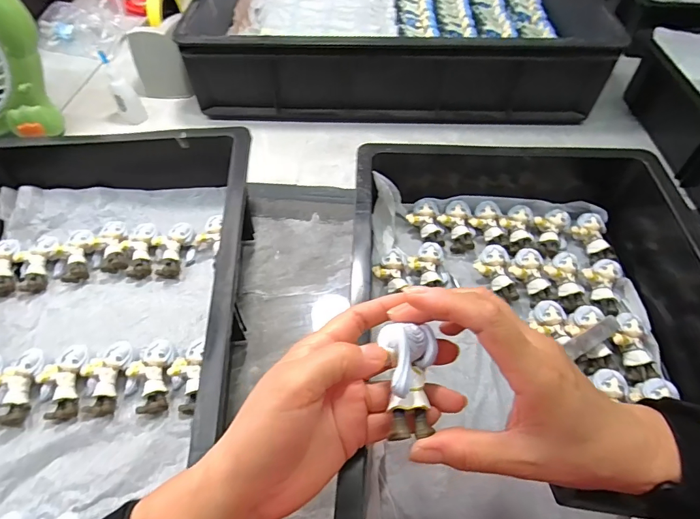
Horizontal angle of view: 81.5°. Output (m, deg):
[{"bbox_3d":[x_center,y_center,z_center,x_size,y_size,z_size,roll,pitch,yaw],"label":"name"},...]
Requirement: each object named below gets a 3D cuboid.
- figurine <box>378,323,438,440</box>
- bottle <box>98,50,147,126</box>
[{"bbox_3d":[0.032,0.063,0.218,0.030,0.028,0.057,0,54,1],"label":"figurine"},{"bbox_3d":[-0.323,-0.238,0.578,0.034,0.101,0.033,-30,59,-19],"label":"bottle"}]

